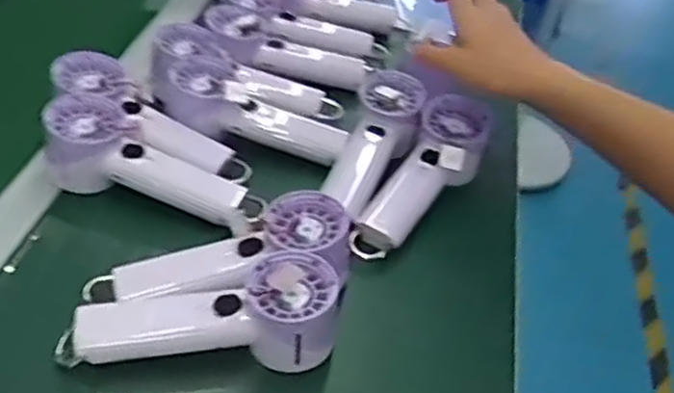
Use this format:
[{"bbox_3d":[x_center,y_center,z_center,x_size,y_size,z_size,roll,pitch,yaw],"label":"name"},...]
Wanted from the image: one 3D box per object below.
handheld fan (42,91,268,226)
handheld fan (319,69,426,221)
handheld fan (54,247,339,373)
[{"bbox_3d":[-0.161,-0.022,0.612,0.199,0.067,0.077,25,42,-2],"label":"handheld fan"},{"bbox_3d":[0.036,-0.054,0.682,0.067,0.040,0.162,20,69,14],"label":"handheld fan"},{"bbox_3d":[-0.093,0.078,0.500,0.185,0.051,0.065,2,42,-7],"label":"handheld fan"}]

